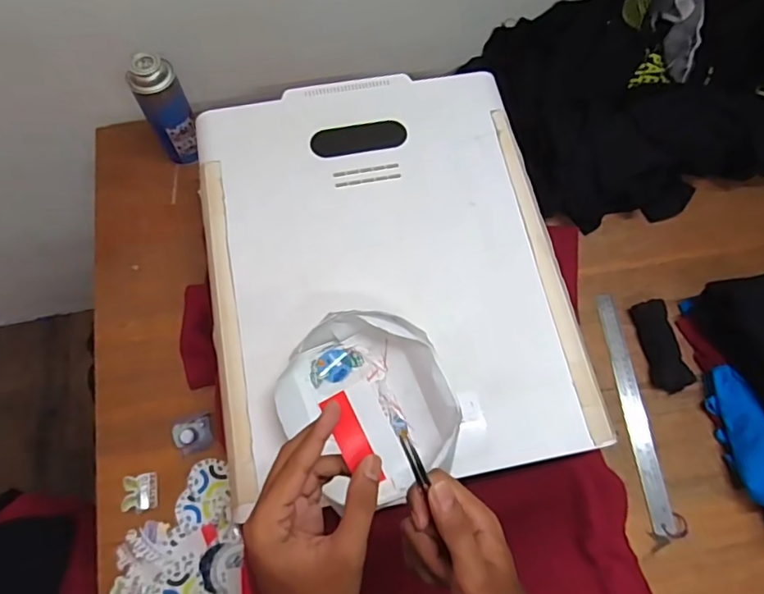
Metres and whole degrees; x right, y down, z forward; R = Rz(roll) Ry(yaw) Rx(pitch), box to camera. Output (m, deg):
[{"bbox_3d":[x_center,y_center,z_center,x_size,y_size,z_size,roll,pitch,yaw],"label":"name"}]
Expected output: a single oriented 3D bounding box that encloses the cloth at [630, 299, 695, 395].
[{"bbox_3d":[0.390,0.067,0.745,0.046,0.022,0.125,-10,68,-6],"label":"cloth"}]

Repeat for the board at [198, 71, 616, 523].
[{"bbox_3d":[0.002,-0.047,0.623,0.395,0.028,0.495,-9,68,-6],"label":"board"}]

